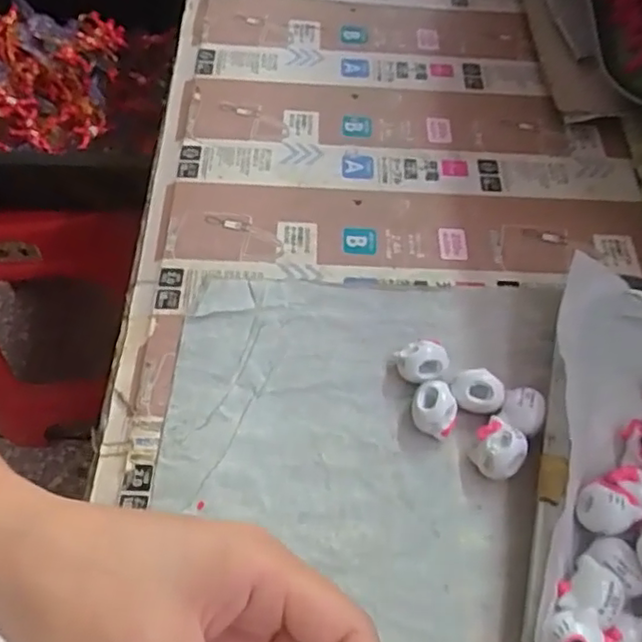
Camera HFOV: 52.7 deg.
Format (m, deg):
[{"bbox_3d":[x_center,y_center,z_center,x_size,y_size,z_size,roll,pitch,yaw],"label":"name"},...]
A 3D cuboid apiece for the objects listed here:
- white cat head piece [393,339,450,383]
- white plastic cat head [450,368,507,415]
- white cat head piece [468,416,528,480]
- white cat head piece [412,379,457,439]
[{"bbox_3d":[0.051,0.022,0.330,0.026,0.020,0.018,1,58,-2],"label":"white cat head piece"},{"bbox_3d":[0.078,0.037,0.323,0.026,0.022,0.017,18,59,9],"label":"white plastic cat head"},{"bbox_3d":[0.083,0.062,0.306,0.024,0.025,0.020,39,64,20],"label":"white cat head piece"},{"bbox_3d":[0.056,0.043,0.320,0.022,0.019,0.024,1,58,-2],"label":"white cat head piece"}]

